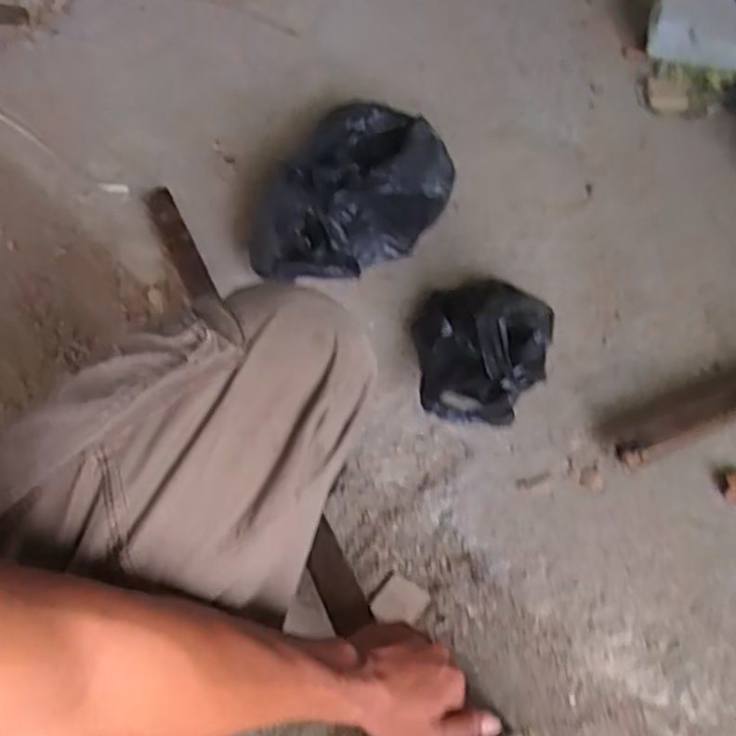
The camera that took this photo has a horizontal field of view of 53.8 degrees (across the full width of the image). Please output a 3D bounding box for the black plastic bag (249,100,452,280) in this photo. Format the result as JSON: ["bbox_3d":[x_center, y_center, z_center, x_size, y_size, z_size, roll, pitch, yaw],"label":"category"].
[{"bbox_3d":[-0.013,-0.225,0.911,0.176,0.116,0.258,25,63,18],"label":"black plastic bag"}]

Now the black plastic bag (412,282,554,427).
[{"bbox_3d":[0.133,-0.024,0.795,0.159,0.107,0.200,-4,58,1],"label":"black plastic bag"}]

